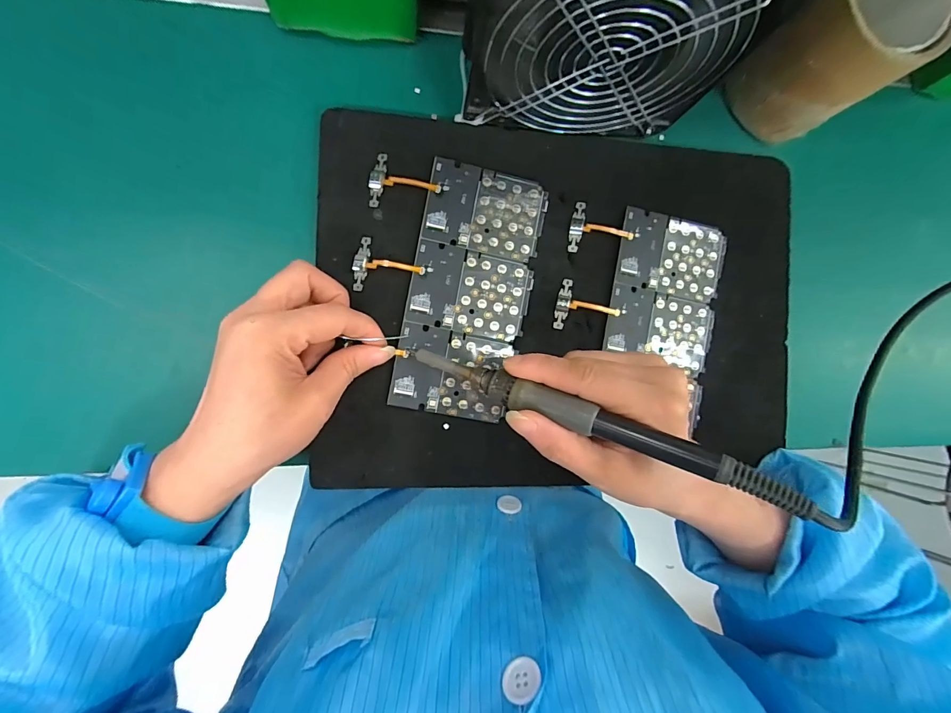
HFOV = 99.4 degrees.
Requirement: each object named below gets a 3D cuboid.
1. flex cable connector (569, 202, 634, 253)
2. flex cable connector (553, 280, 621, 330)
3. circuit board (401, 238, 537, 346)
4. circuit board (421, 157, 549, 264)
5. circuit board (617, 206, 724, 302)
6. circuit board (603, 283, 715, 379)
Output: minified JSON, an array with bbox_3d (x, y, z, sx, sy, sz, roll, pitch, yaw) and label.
[{"bbox_3d":[0.090,-0.090,0.284,0.045,0.004,0.034,5,87,-9],"label":"flex cable connector"},{"bbox_3d":[0.079,-0.035,0.283,0.046,0.004,0.035,7,87,-9],"label":"flex cable connector"},{"bbox_3d":[-0.004,-0.043,0.272,0.078,0.005,0.055,12,86,-8],"label":"circuit board"},{"bbox_3d":[0.007,-0.098,0.271,0.079,0.004,0.055,11,86,-8],"label":"circuit board"},{"bbox_3d":[0.142,-0.073,0.290,0.079,0.005,0.056,10,86,-8],"label":"circuit board"},{"bbox_3d":[0.132,-0.020,0.290,0.078,0.008,0.051,12,86,-8],"label":"circuit board"}]

